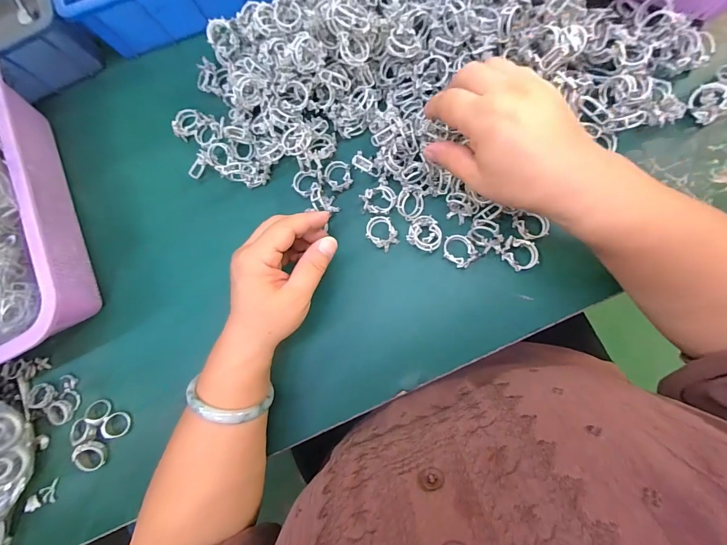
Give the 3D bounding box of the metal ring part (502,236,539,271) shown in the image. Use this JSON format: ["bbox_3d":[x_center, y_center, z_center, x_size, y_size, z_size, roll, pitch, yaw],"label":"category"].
[{"bbox_3d":[0.137,-0.015,0.298,0.030,0.009,0.026,24,90,9],"label":"metal ring part"}]

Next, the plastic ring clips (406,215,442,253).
[{"bbox_3d":[0.057,-0.036,0.309,0.029,0.014,0.030,-1,86,8],"label":"plastic ring clips"}]

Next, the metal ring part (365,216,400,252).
[{"bbox_3d":[0.017,-0.038,0.317,0.026,0.009,0.034,-35,82,5],"label":"metal ring part"}]

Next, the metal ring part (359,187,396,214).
[{"bbox_3d":[0.014,-0.067,0.317,0.032,0.010,0.023,-3,86,8],"label":"metal ring part"}]

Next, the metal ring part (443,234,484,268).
[{"bbox_3d":[0.087,-0.019,0.306,0.025,0.012,0.033,-45,82,3],"label":"metal ring part"}]

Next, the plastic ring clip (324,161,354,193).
[{"bbox_3d":[-0.025,-0.094,0.332,0.026,0.010,0.031,-9,85,8],"label":"plastic ring clip"}]

